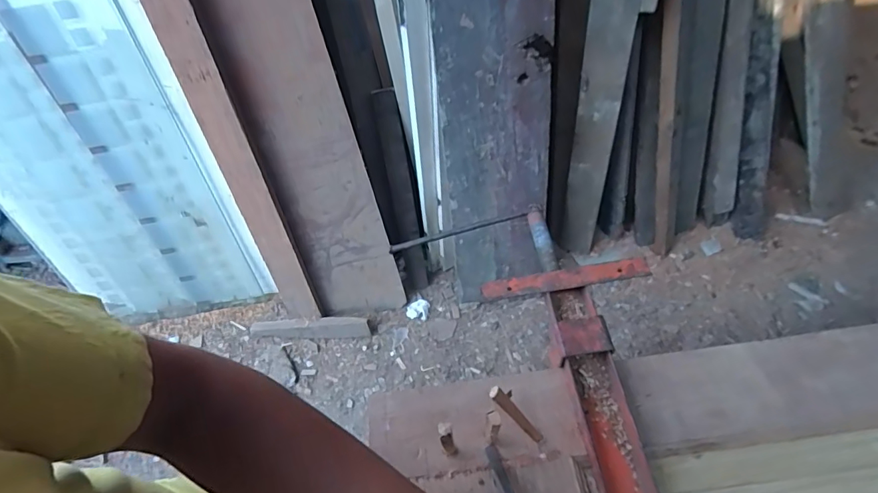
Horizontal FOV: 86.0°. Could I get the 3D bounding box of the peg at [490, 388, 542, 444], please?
[{"bbox_3d":[0.080,0.174,0.482,0.010,0.086,0.013,-7,40,53],"label":"peg"}]

